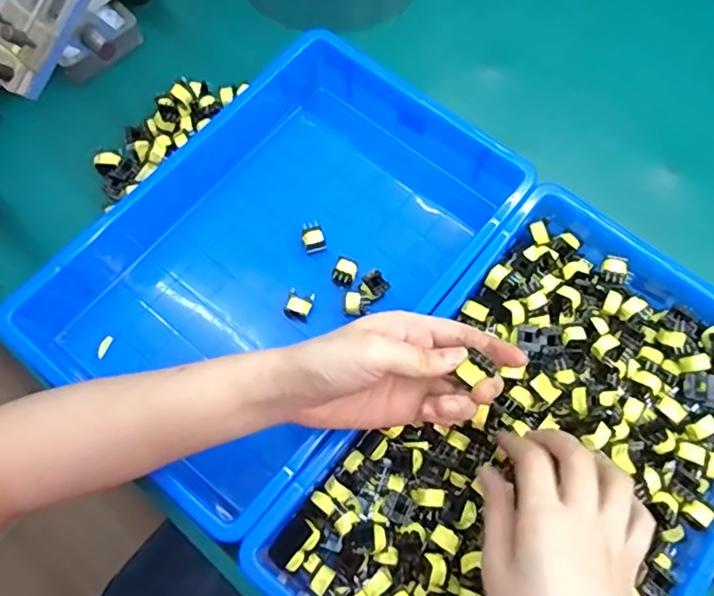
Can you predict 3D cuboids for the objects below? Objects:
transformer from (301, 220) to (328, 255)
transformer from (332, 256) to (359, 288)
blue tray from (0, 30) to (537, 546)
[{"bbox_3d":[-0.037,-0.053,0.503,0.020,0.022,0.021,-12,71,-4],"label":"transformer"},{"bbox_3d":[-0.010,-0.022,0.490,0.019,0.011,0.022,25,72,9],"label":"transformer"},{"bbox_3d":[-0.065,-0.032,0.482,0.254,0.068,0.387,37,75,12],"label":"blue tray"}]

